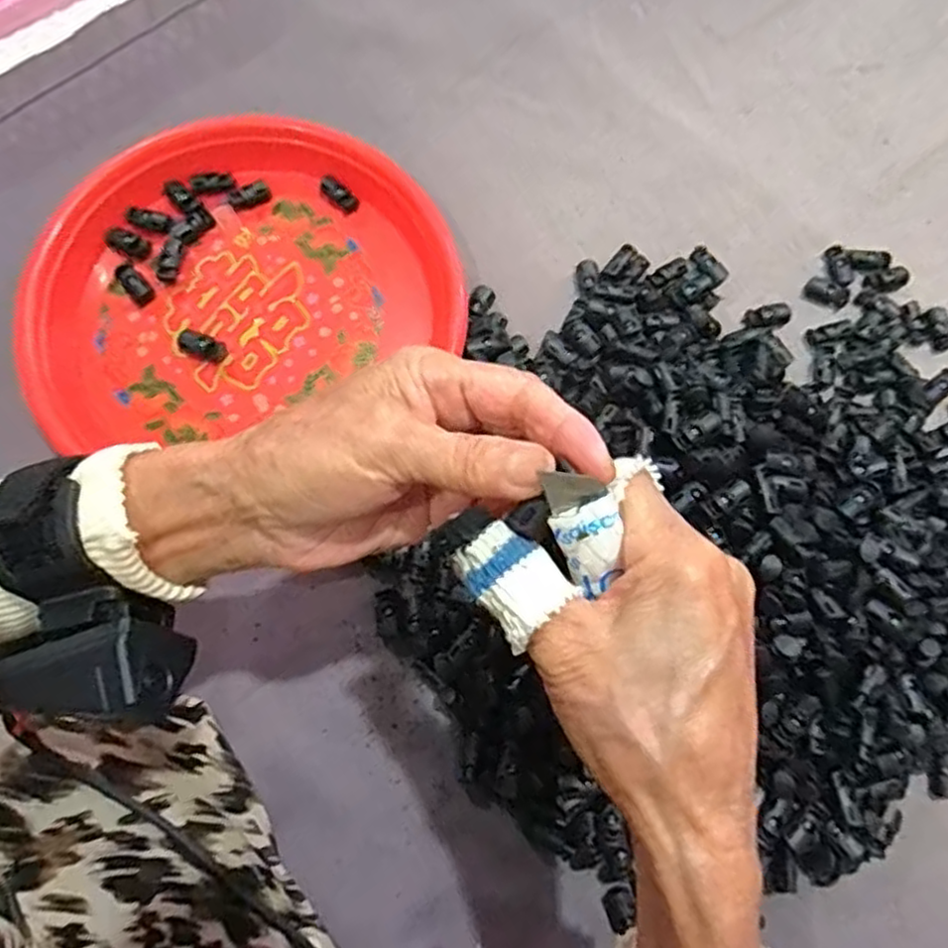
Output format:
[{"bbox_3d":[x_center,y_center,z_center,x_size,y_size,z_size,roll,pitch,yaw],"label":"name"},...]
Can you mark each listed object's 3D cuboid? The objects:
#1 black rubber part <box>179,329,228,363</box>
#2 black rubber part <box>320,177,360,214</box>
[{"bbox_3d":[-0.164,-0.077,0.437,0.030,0.007,0.015,23,77,4],"label":"black rubber part"},{"bbox_3d":[-0.087,-0.181,0.466,0.027,0.006,0.011,37,78,-10],"label":"black rubber part"}]

